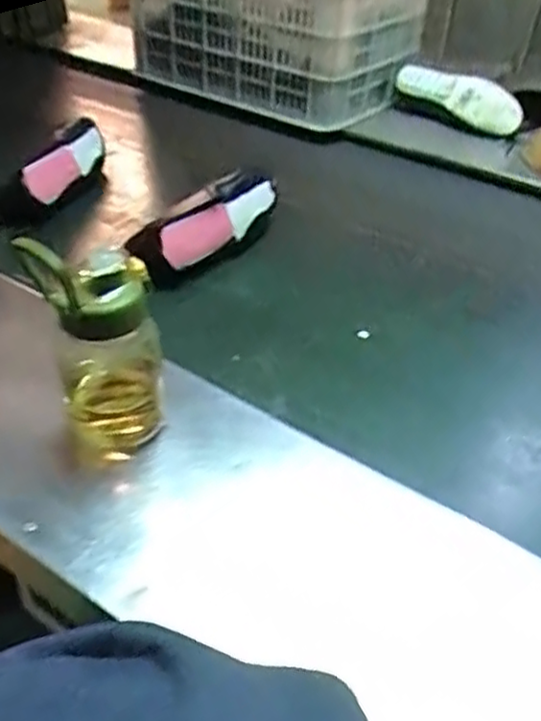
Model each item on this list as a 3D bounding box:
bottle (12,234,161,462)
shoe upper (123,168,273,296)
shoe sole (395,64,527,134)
[{"bbox_3d":[-0.145,-0.009,0.604,0.099,0.198,0.073,1,39,-3],"label":"bottle"},{"bbox_3d":[-0.081,-0.183,0.947,0.088,0.080,0.258,24,43,24],"label":"shoe upper"},{"bbox_3d":[0.359,-0.499,1.341,0.239,0.024,0.093,35,76,19],"label":"shoe sole"}]

